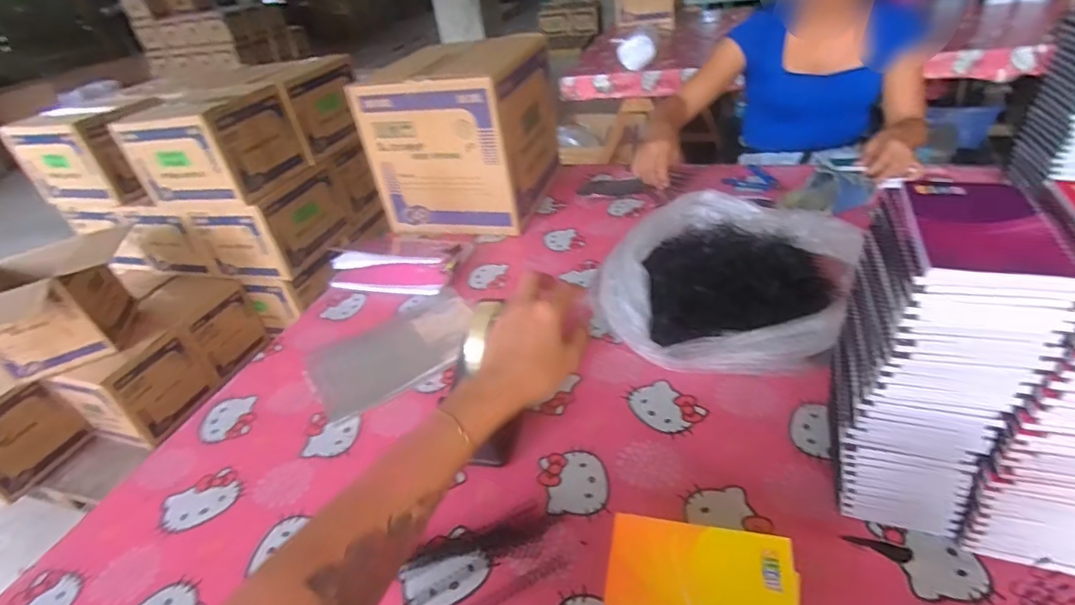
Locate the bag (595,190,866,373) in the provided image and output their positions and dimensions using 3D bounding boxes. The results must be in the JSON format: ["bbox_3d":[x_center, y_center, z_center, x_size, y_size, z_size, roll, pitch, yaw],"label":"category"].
[{"bbox_3d":[0.253,-0.029,0.712,0.291,0.110,0.293,20,44,32],"label":"bag"}]

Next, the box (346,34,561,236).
[{"bbox_3d":[-0.146,-0.328,1.068,0.299,0.311,0.274,5,38,16],"label":"box"}]

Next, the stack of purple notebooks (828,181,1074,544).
[{"bbox_3d":[0.311,0.059,0.438,0.099,0.284,0.121,6,38,18],"label":"stack of purple notebooks"}]

